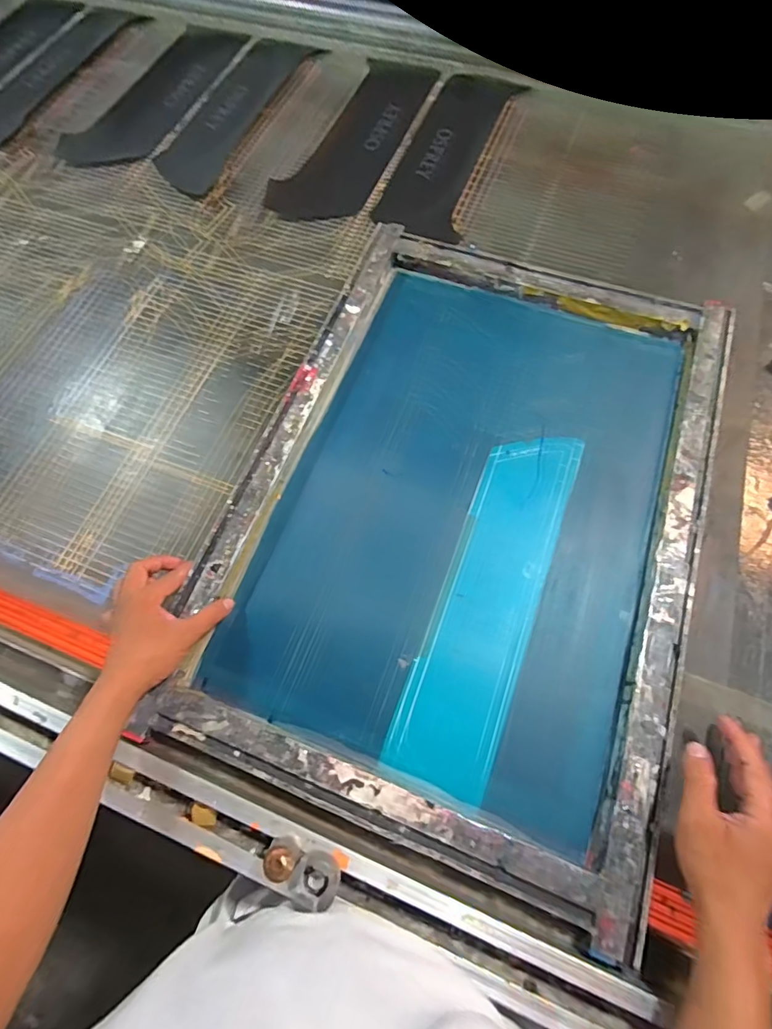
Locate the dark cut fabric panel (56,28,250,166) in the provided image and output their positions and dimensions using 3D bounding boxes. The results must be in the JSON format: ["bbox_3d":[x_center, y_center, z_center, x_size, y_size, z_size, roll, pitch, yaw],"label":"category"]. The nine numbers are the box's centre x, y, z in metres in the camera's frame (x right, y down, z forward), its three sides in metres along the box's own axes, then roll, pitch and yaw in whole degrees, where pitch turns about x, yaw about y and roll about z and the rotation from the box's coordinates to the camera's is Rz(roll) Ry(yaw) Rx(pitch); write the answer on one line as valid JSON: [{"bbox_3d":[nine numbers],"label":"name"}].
[{"bbox_3d":[-0.428,-0.796,0.897,0.162,0.010,0.440,24,71,11],"label":"dark cut fabric panel"}]

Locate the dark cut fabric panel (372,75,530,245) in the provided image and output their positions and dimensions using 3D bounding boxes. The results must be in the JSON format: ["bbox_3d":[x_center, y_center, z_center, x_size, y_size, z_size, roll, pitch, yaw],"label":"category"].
[{"bbox_3d":[0.104,-0.603,0.788,0.145,0.008,0.427,19,71,11],"label":"dark cut fabric panel"}]

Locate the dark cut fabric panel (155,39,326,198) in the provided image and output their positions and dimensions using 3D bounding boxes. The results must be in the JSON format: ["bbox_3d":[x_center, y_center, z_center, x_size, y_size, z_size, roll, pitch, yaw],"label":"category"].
[{"bbox_3d":[-0.273,-0.724,0.841,0.144,0.005,0.423,23,71,11],"label":"dark cut fabric panel"}]

